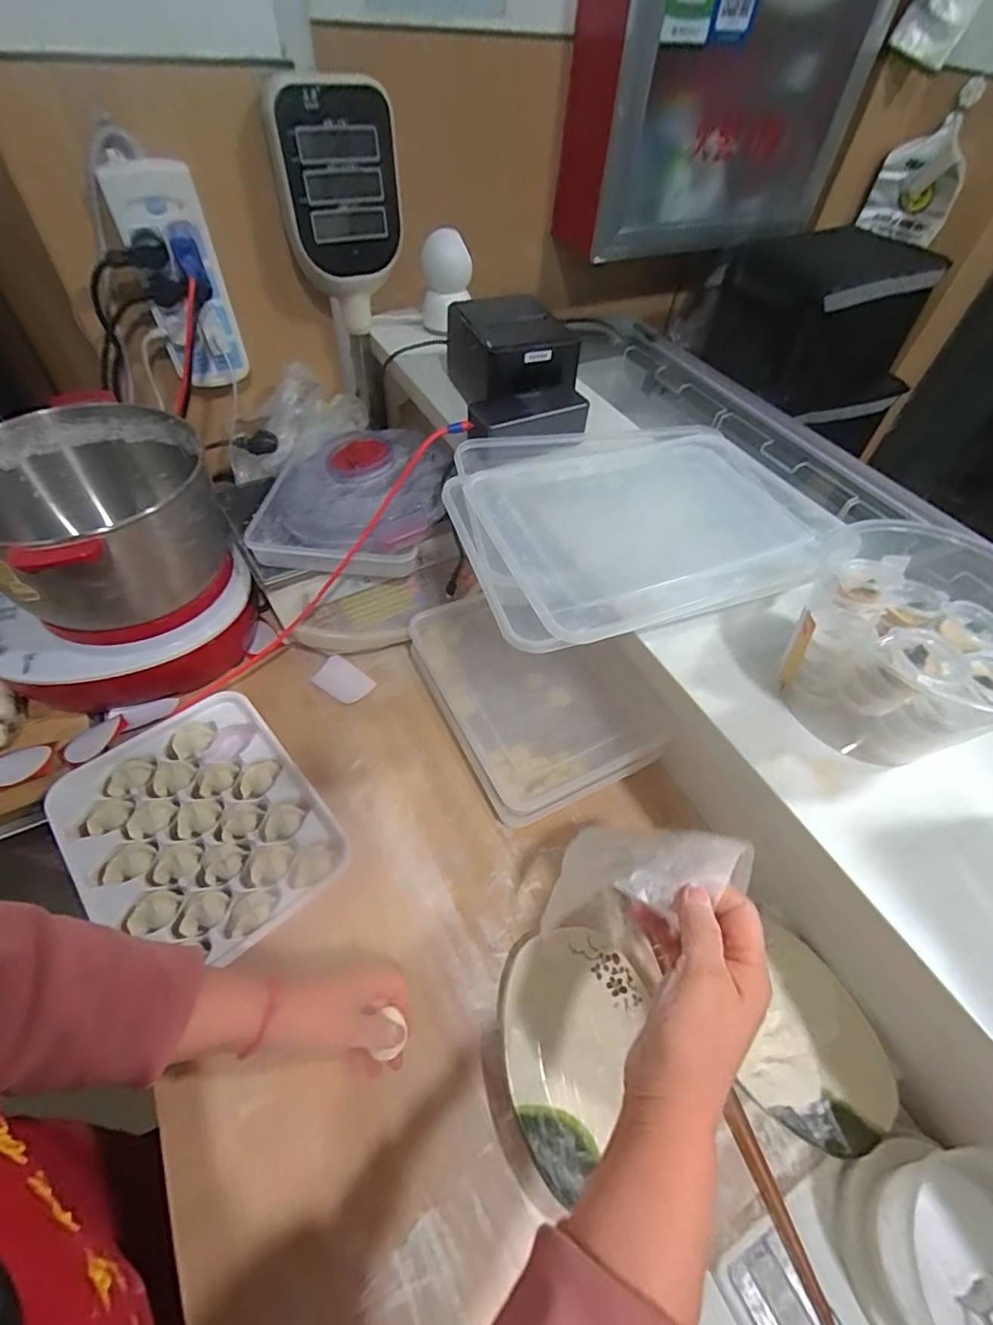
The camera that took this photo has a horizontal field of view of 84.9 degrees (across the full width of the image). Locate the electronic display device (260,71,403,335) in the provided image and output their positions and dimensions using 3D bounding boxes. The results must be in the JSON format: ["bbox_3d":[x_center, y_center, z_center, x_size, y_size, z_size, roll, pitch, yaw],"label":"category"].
[{"bbox_3d":[-0.191,-0.568,0.699,0.151,0.258,0.066,-22,70,-11],"label":"electronic display device"}]

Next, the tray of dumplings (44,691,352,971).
[{"bbox_3d":[-0.316,0.180,0.583,0.221,0.040,0.282,-35,62,-26],"label":"tray of dumplings"}]

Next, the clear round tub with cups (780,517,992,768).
[{"bbox_3d":[0.283,-0.006,0.387,0.133,0.110,0.146,2,53,-2],"label":"clear round tub with cups"}]

